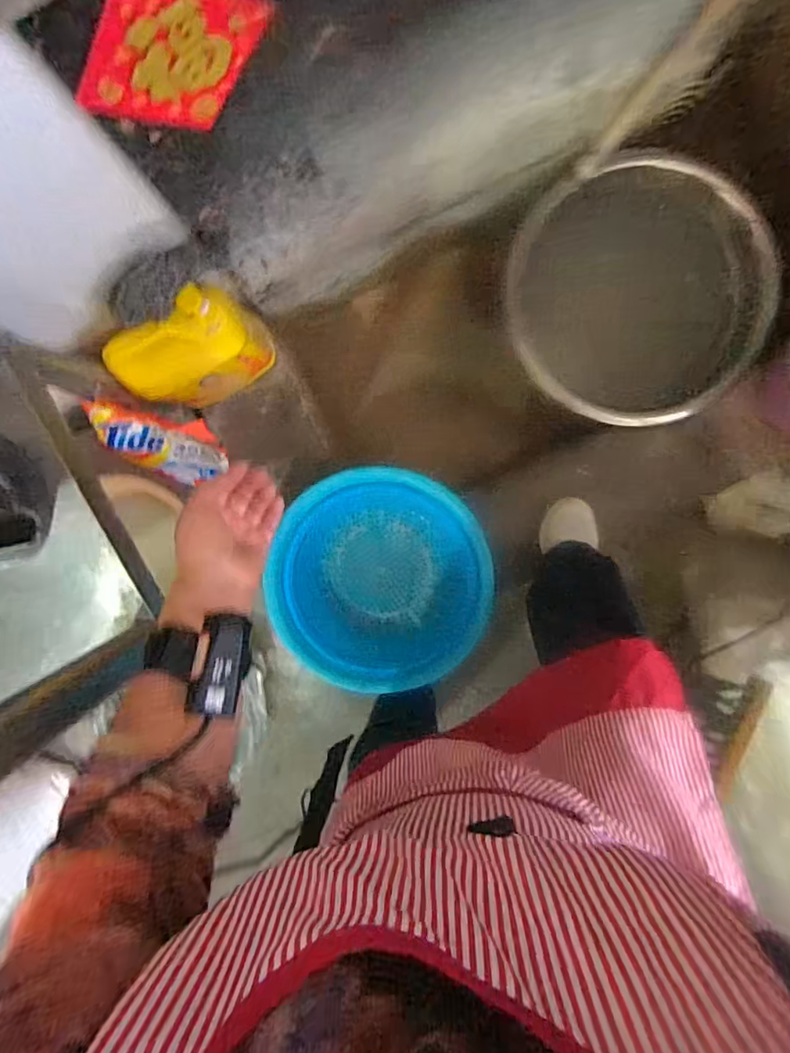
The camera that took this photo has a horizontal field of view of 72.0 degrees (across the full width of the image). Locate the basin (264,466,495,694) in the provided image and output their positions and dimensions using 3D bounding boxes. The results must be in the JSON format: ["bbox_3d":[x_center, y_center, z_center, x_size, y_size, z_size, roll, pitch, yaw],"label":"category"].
[{"bbox_3d":[-0.025,0.089,0.970,0.364,0.116,0.364,0,97,2],"label":"basin"}]

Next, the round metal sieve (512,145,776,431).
[{"bbox_3d":[0.409,-0.391,0.962,0.427,0.067,0.398,15,131,17],"label":"round metal sieve"}]

